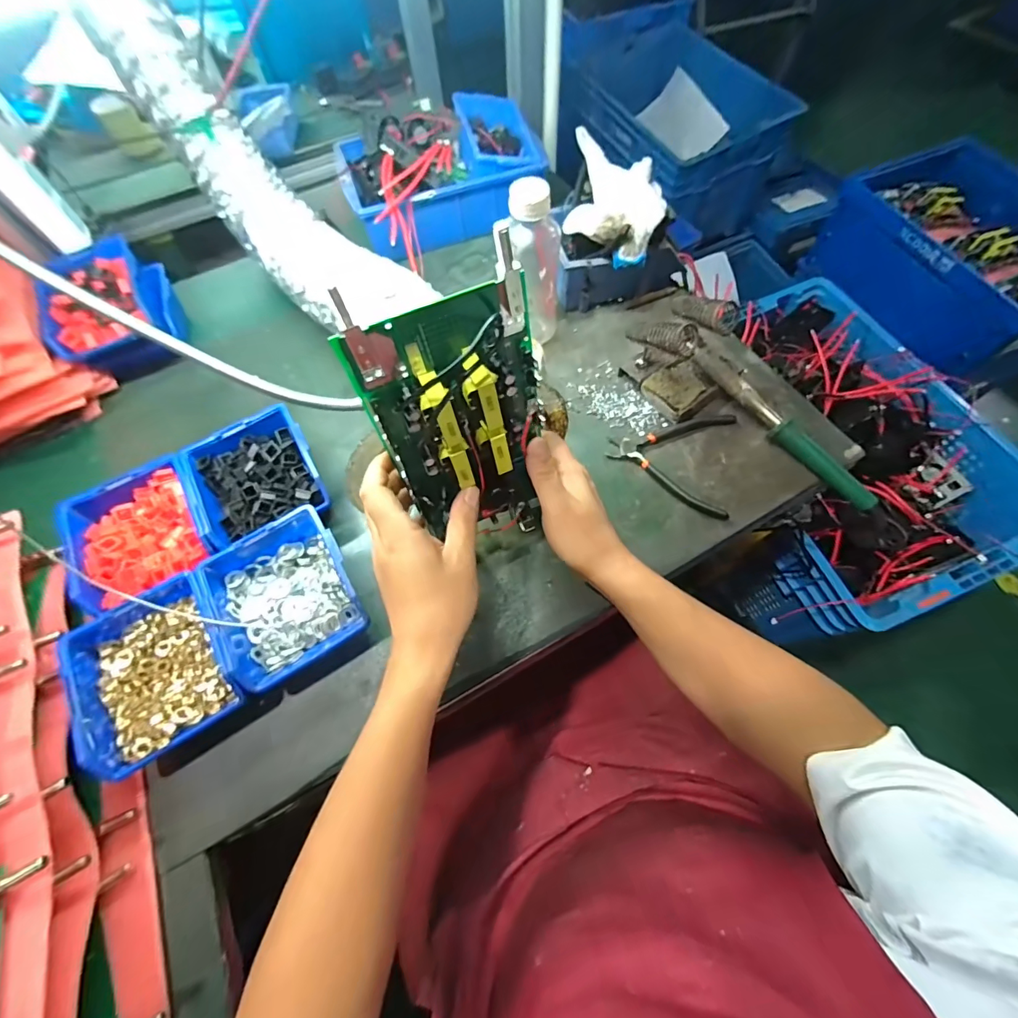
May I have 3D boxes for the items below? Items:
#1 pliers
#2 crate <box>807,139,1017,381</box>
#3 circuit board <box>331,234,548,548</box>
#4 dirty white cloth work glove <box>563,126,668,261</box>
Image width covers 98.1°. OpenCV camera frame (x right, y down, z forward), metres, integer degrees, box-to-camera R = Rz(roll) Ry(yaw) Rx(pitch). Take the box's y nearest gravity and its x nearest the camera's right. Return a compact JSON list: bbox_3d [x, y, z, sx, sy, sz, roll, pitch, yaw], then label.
[{"bbox_3d":[0.183,-0.063,0.501,0.132,0.013,0.130,15,64,7],"label":"pliers"},{"bbox_3d":[1.114,-0.609,1.084,0.441,0.224,0.517,-22,65,-11],"label":"crate"},{"bbox_3d":[-0.031,-0.063,0.331,0.127,0.204,0.054,-20,38,-2],"label":"circuit board"},{"bbox_3d":[0.128,-0.373,0.526,0.114,0.071,0.129,8,63,4],"label":"dirty white cloth work glove"}]

